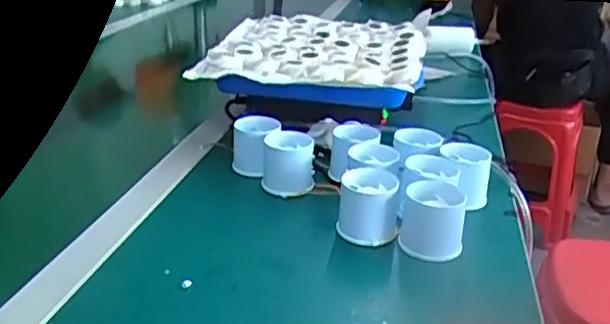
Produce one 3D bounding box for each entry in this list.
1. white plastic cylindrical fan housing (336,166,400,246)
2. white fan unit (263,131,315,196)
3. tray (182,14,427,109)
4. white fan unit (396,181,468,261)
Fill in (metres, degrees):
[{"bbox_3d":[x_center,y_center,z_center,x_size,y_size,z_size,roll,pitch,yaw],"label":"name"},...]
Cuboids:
[{"bbox_3d":[0.059,0.042,0.558,0.055,0.056,0.056,5,24,5],"label":"white plastic cylindrical fan housing"},{"bbox_3d":[-0.018,0.004,0.644,0.056,0.054,0.060,3,24,-1],"label":"white fan unit"},{"bbox_3d":[0.027,-0.147,0.837,0.261,0.041,0.394,7,24,10],"label":"tray"},{"bbox_3d":[0.113,0.055,0.536,0.057,0.058,0.053,9,24,13],"label":"white fan unit"}]

